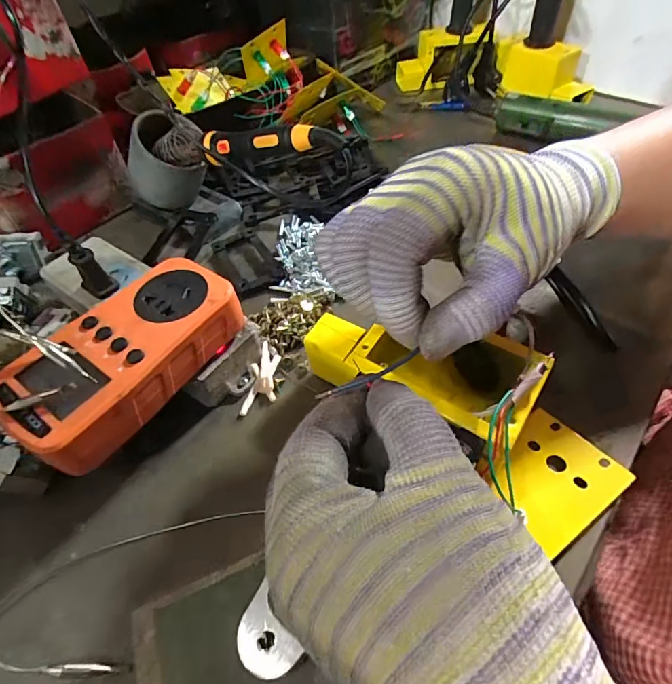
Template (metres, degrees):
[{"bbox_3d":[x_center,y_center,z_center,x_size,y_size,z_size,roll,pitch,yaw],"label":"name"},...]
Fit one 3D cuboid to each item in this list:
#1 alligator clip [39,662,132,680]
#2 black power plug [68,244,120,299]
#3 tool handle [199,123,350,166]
[{"bbox_3d":[-0.107,0.141,0.179,0.034,0.006,0.006,14,47,-19],"label":"alligator clip"},{"bbox_3d":[-0.165,-0.048,0.281,0.020,0.037,0.012,-35,58,-24],"label":"black power plug"},{"bbox_3d":[-0.051,-0.143,0.297,0.135,0.022,0.015,12,50,33],"label":"tool handle"}]

